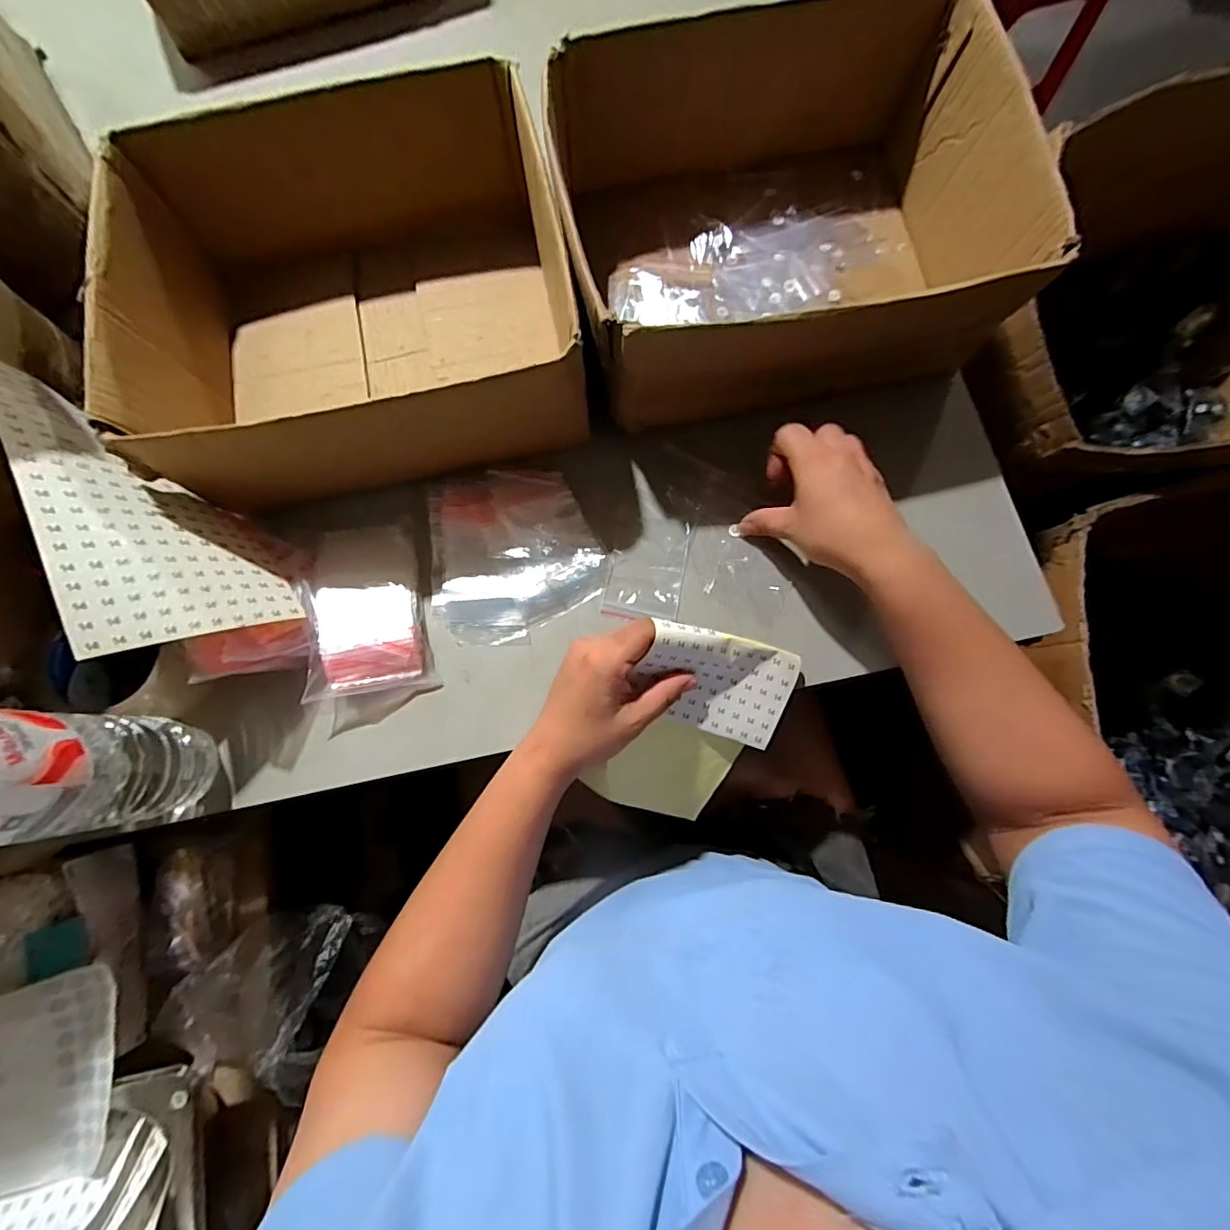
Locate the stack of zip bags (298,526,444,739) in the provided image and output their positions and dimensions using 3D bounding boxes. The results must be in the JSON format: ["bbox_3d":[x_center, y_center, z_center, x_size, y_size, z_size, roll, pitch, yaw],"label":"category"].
[{"bbox_3d":[-0.193,0.000,0.415,0.083,0.028,0.156,-14,78,-3],"label":"stack of zip bags"}]

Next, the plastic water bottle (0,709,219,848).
[{"bbox_3d":[-0.326,0.089,0.295,0.066,0.220,0.071,5,78,1],"label":"plastic water bottle"}]

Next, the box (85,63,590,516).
[{"bbox_3d":[-0.197,-0.240,0.415,0.297,0.109,0.262,-12,78,-3],"label":"box"}]

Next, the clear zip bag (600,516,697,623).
[{"bbox_3d":[0.027,-0.039,0.435,0.061,0.004,0.085,11,78,2],"label":"clear zip bag"}]

